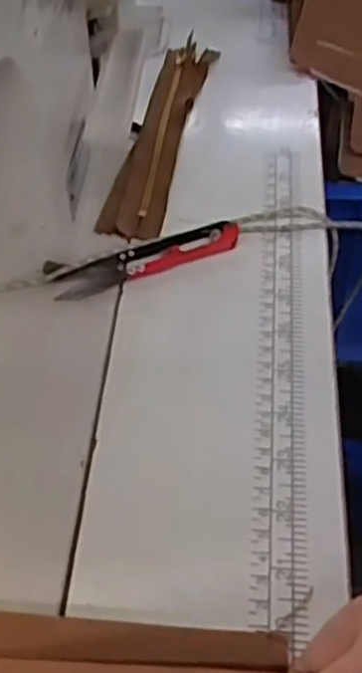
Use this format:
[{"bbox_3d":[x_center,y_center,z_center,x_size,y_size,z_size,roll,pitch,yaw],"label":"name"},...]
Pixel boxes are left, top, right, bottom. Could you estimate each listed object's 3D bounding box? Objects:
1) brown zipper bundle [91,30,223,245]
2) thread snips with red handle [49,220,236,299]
[{"bbox_3d":[-0.012,-0.141,0.512,0.035,0.019,0.213,8,49,8],"label":"brown zipper bundle"},{"bbox_3d":[-0.018,-0.043,0.432,0.105,0.012,0.022,-19,51,-16],"label":"thread snips with red handle"}]

